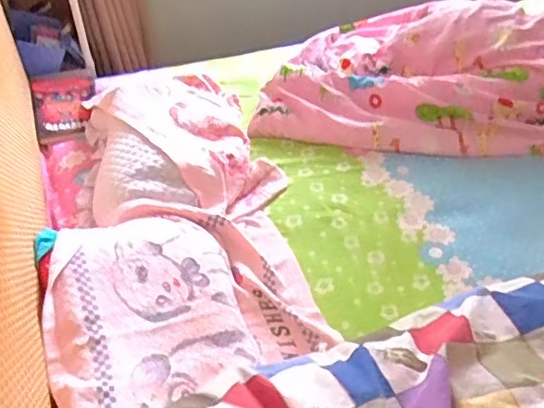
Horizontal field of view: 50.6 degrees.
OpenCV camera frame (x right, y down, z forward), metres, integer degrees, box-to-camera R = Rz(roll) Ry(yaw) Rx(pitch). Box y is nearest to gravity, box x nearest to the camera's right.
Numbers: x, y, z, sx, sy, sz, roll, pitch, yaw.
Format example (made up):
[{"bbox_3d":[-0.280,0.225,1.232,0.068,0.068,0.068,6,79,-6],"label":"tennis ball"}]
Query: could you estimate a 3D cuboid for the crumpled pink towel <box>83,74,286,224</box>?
[{"bbox_3d":[-0.187,-0.135,1.149,0.340,0.099,0.439,-12,43,-14],"label":"crumpled pink towel"}]

